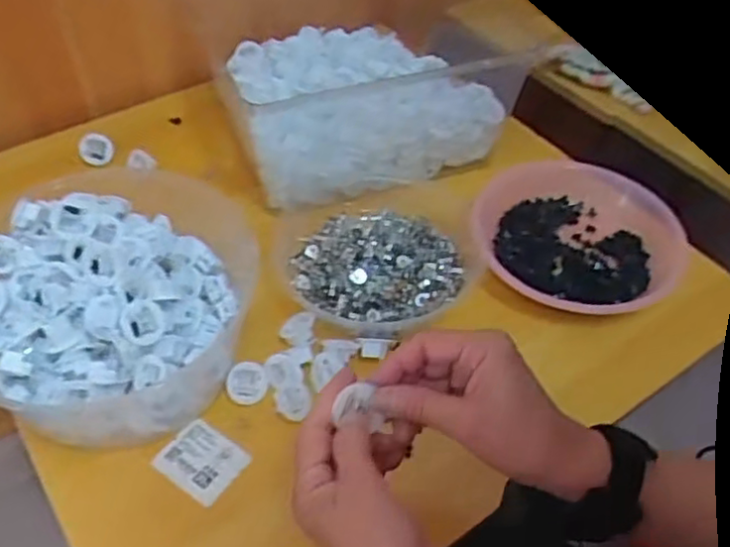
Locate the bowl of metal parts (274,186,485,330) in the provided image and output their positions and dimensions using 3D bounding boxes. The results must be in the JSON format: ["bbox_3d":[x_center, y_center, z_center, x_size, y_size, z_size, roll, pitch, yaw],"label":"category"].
[{"bbox_3d":[0.020,-0.013,0.672,0.197,0.048,0.186,1,49,-2],"label":"bowl of metal parts"}]

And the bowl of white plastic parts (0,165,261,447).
[{"bbox_3d":[-0.208,0.011,0.567,0.224,0.088,0.220,1,49,-2],"label":"bowl of white plastic parts"}]

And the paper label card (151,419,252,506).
[{"bbox_3d":[-0.119,0.138,0.521,0.058,0.007,0.049,32,51,22],"label":"paper label card"}]

